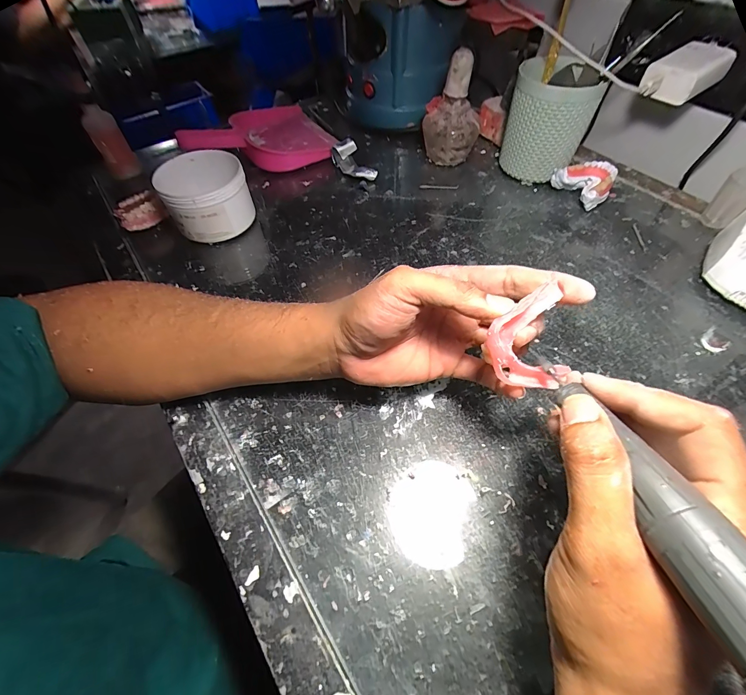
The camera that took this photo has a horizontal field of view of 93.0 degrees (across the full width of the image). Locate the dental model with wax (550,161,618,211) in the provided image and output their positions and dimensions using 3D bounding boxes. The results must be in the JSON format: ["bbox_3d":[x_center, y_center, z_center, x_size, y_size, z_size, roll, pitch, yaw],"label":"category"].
[{"bbox_3d":[0.256,-0.199,0.428,0.051,0.034,0.061,-25,59,-15],"label":"dental model with wax"}]

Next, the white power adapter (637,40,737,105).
[{"bbox_3d":[0.333,-0.295,0.378,0.077,0.034,0.053,-31,60,-18],"label":"white power adapter"}]

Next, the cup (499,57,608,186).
[{"bbox_3d":[0.210,-0.271,0.431,0.091,0.112,0.085,17,58,13],"label":"cup"}]

